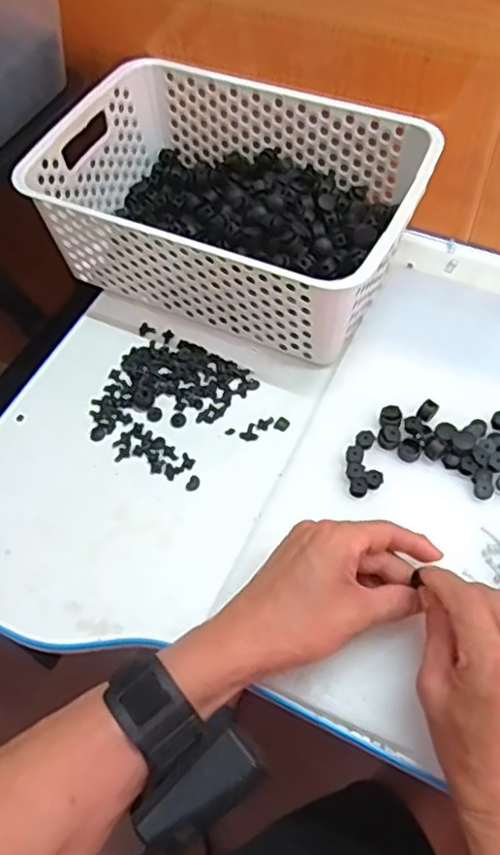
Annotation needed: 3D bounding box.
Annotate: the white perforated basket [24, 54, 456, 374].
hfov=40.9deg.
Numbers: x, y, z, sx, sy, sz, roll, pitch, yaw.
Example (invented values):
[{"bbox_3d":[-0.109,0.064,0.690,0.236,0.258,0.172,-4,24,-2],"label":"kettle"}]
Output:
[{"bbox_3d":[-0.013,-0.195,0.588,0.305,0.103,0.199,22,62,16],"label":"white perforated basket"}]

